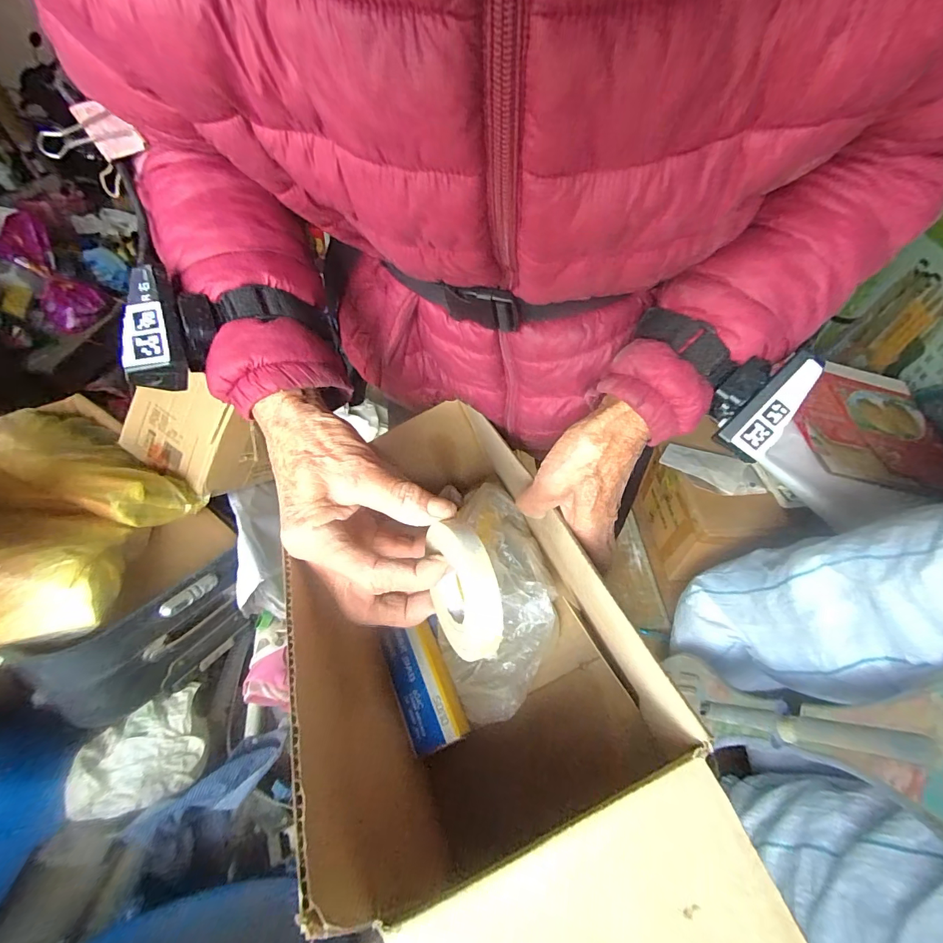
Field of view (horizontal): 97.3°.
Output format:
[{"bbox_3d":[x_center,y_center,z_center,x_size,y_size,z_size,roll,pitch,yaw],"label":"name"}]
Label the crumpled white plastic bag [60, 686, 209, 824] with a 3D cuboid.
[{"bbox_3d":[-0.614,0.535,0.776,0.200,0.083,0.166,-24,54,-18],"label":"crumpled white plastic bag"}]

